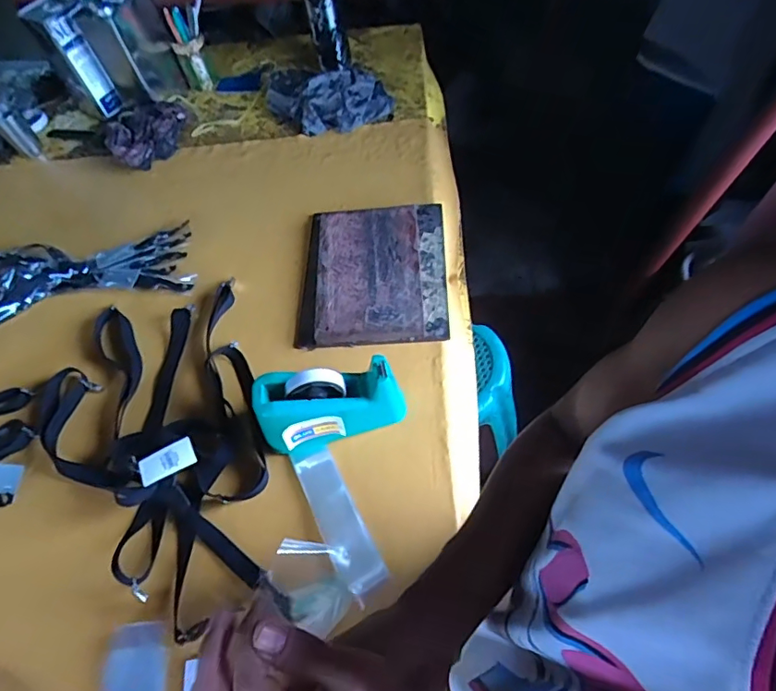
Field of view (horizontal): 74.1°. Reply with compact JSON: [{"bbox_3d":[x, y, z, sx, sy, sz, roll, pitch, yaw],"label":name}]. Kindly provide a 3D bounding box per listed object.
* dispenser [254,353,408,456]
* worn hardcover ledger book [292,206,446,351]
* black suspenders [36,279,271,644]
[{"bbox_3d":[-0.078,0.086,0.724,0.201,0.109,0.086,-7,58,0],"label":"dispenser"},{"bbox_3d":[-0.027,-0.130,0.902,0.254,0.043,0.288,-2,58,4],"label":"worn hardcover ledger book"},{"bbox_3d":[-0.361,0.138,0.748,0.327,0.064,0.521,-17,58,-6],"label":"black suspenders"}]

